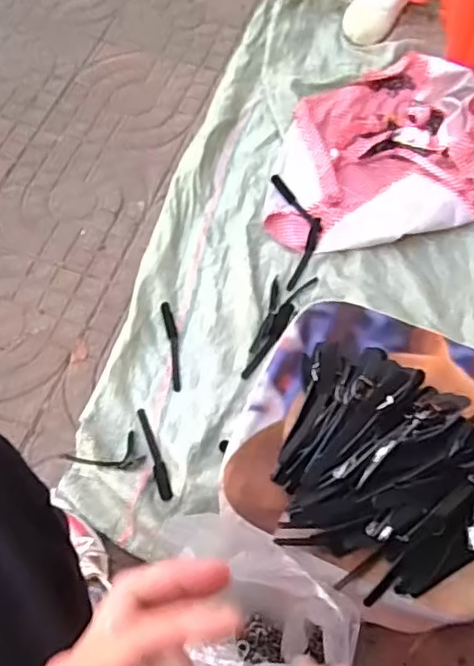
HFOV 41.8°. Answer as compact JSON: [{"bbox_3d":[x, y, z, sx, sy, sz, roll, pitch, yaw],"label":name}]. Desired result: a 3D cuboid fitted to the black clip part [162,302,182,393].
[{"bbox_3d":[-0.091,0.019,0.895,0.018,0.017,0.136,-9,63,-6],"label":"black clip part"}]

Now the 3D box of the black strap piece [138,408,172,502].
[{"bbox_3d":[-0.108,0.162,0.832,0.019,0.012,0.131,-15,63,-9],"label":"black strap piece"}]

